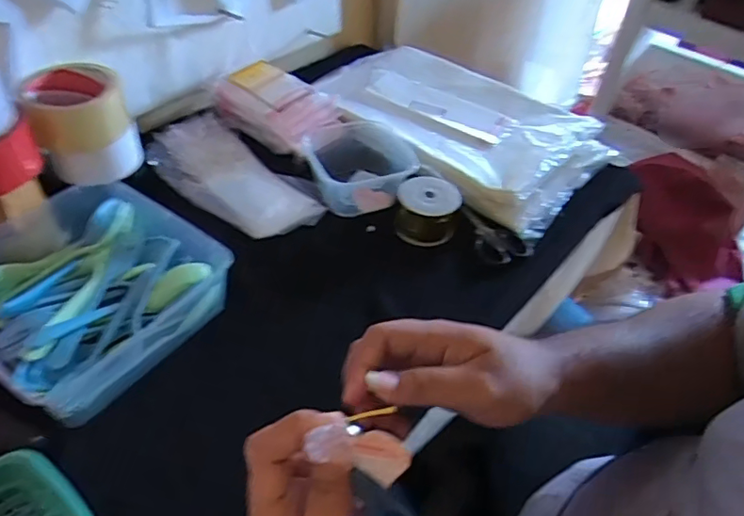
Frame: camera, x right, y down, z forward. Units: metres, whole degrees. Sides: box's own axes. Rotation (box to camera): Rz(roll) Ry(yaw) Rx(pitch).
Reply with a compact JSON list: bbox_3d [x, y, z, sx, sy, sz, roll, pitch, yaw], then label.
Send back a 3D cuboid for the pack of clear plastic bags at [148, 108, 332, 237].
[{"bbox_3d":[-0.158,-0.101,0.681,0.224,0.048,0.128,23,47,18],"label":"pack of clear plastic bags"}]

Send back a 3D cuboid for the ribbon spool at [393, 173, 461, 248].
[{"bbox_3d":[0.065,-0.058,0.640,0.069,0.053,0.067,2,45,-2],"label":"ribbon spool"}]

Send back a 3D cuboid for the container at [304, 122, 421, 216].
[{"bbox_3d":[-0.014,-0.113,0.679,0.135,0.061,0.137,-2,45,-7],"label":"container"}]

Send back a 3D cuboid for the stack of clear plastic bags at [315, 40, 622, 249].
[{"bbox_3d":[0.118,-0.191,0.781,0.385,0.045,0.246,34,52,27],"label":"stack of clear plastic bags"}]

